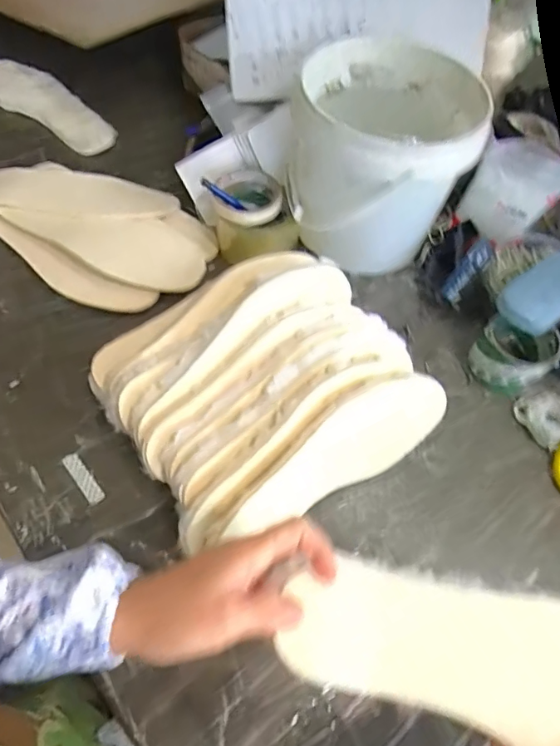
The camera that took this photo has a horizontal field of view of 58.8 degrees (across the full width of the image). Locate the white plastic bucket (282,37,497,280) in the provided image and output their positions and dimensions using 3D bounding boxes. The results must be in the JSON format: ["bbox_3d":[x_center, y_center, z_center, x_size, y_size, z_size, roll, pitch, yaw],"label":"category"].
[{"bbox_3d":[0.118,-0.258,0.616,0.206,0.183,0.232,9,59,1],"label":"white plastic bucket"}]

